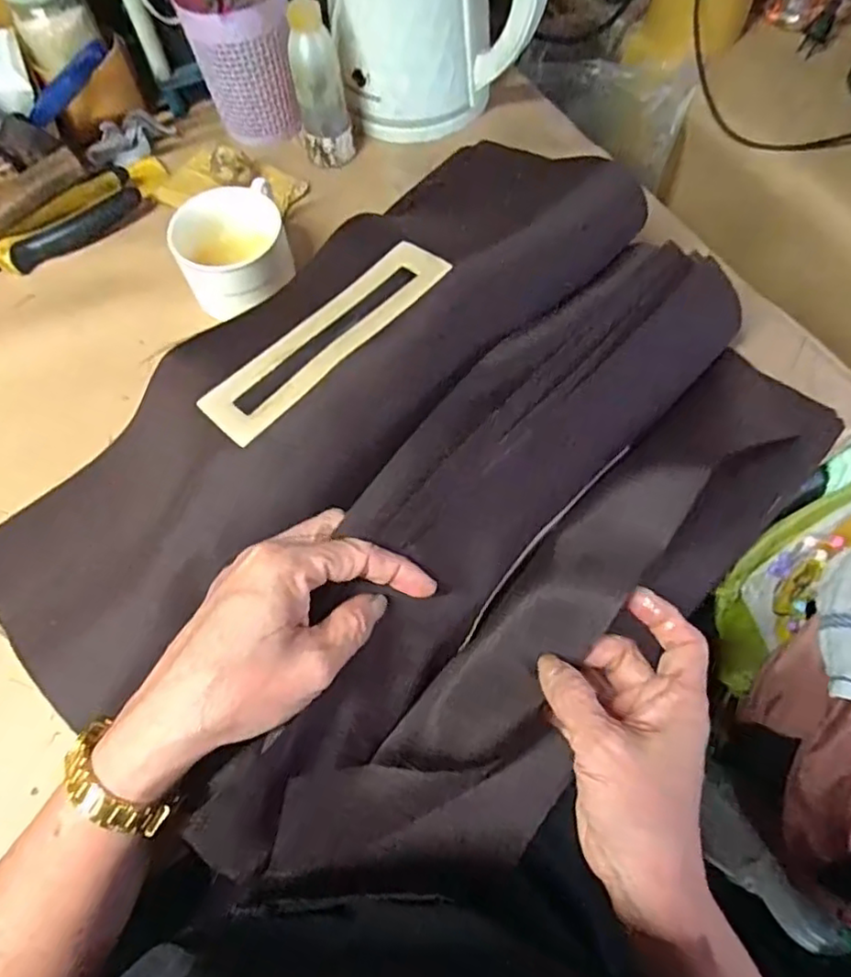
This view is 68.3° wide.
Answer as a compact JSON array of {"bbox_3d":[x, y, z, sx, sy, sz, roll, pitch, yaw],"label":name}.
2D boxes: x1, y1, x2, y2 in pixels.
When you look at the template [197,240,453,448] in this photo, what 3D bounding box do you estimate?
[{"bbox_3d":[-0.054,-0.087,0.354,0.040,0.004,0.160,39,72,22],"label":"template"}]

